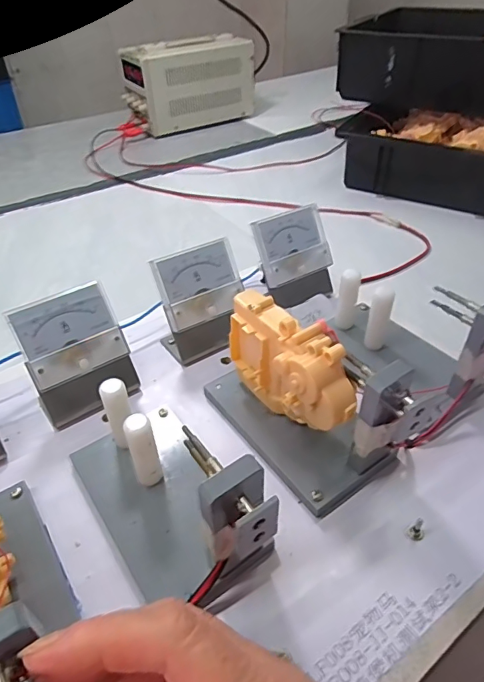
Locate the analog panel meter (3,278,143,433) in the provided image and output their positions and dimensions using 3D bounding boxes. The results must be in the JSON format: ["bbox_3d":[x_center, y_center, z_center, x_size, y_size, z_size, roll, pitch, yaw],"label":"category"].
[{"bbox_3d":[-0.112,0.009,0.316,0.064,0.075,0.041,-25,46,-24],"label":"analog panel meter"}]

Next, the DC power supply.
[{"bbox_3d":[-0.111,-0.550,1.004,0.273,0.158,0.093,-23,45,-22],"label":"DC power supply"}]

